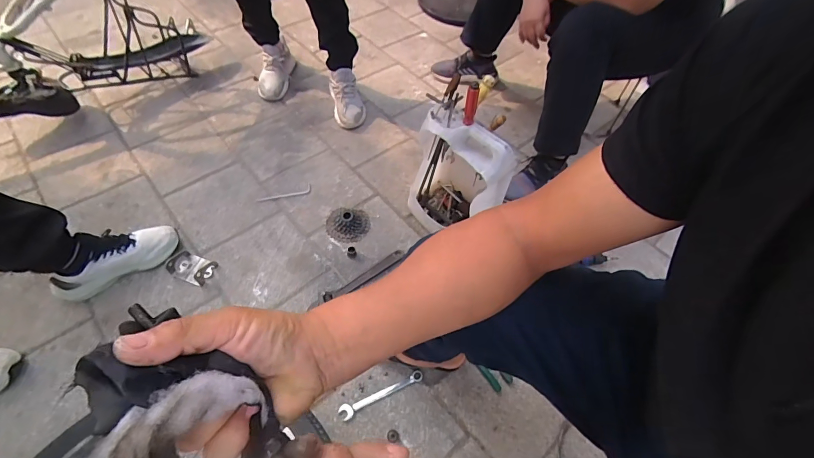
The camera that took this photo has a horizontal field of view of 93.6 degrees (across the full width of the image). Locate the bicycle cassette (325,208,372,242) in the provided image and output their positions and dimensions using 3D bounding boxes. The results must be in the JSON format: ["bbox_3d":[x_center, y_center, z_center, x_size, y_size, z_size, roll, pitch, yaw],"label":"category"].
[{"bbox_3d":[-0.156,-0.019,1.011,0.114,0.034,0.105,-6,56,-9],"label":"bicycle cassette"}]

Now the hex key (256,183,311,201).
[{"bbox_3d":[-0.344,-0.094,1.071,0.151,0.008,0.035,-14,57,-14],"label":"hex key"}]

